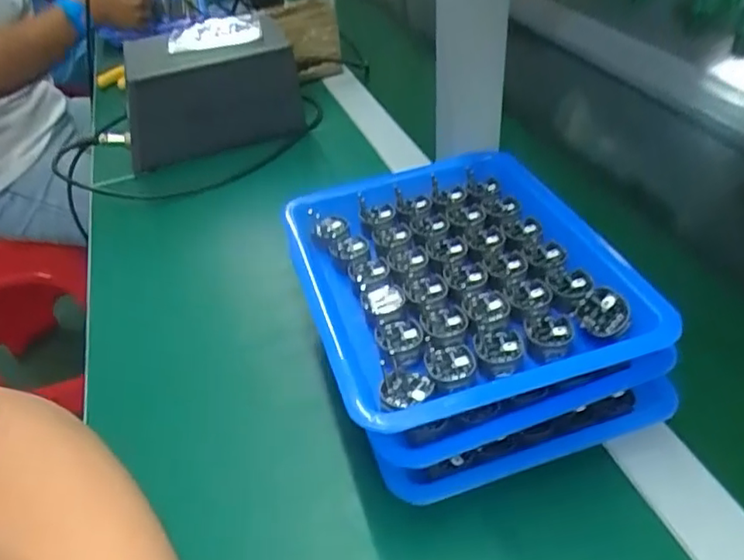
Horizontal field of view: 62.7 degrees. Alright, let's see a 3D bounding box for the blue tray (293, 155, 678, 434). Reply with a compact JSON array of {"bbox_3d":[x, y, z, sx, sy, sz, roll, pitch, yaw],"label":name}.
[{"bbox_3d":[0.046,-0.009,0.369,0.169,0.034,0.206,-13,41,-10],"label":"blue tray"}]

